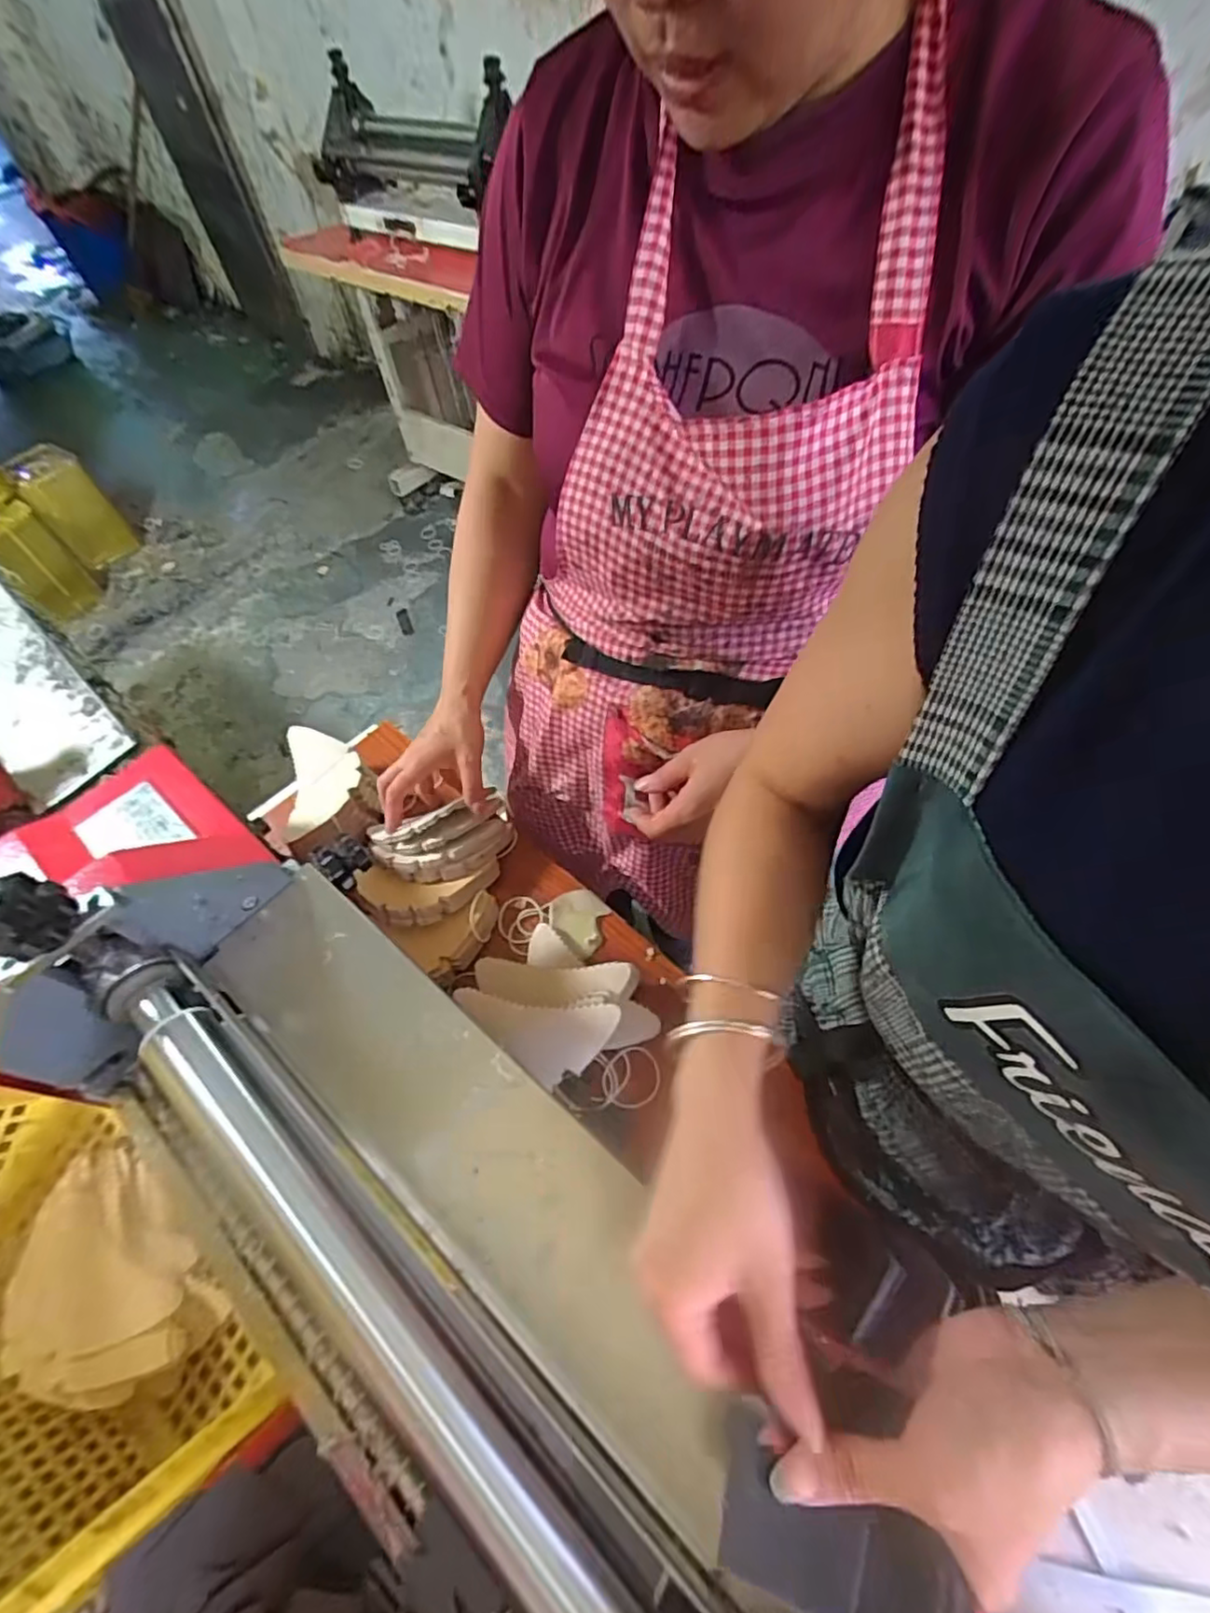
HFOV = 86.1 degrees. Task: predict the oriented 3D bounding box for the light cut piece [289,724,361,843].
[{"bbox_3d":[-0.308,-0.035,0.706,0.073,0.018,0.134,-11,57,-6],"label":"light cut piece"}]

